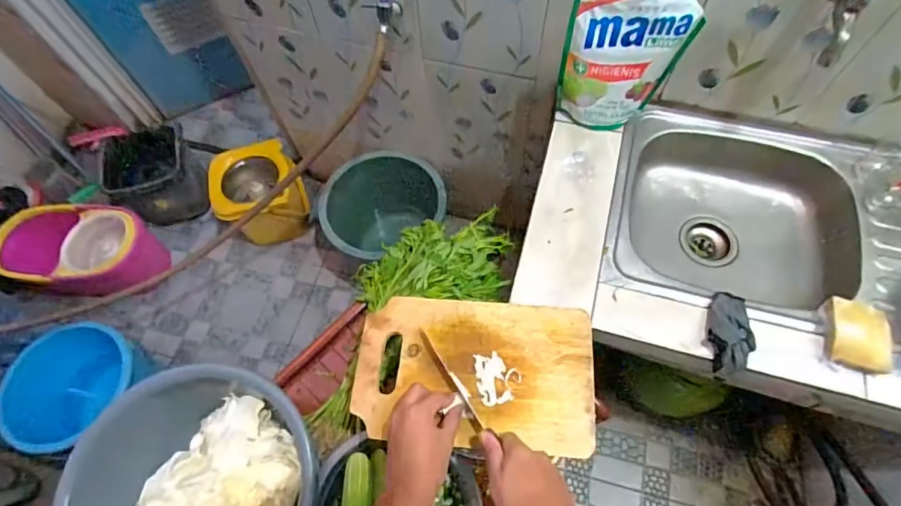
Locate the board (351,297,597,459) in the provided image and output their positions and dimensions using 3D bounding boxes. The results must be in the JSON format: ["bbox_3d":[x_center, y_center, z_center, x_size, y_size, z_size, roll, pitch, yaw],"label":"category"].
[{"bbox_3d":[0.029,0.144,0.588,0.290,0.016,0.176,4,65,4],"label":"board"}]

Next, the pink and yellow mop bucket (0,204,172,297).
[{"bbox_3d":[-1.121,0.001,1.445,0.401,0.221,0.278,15,66,9],"label":"pink and yellow mop bucket"}]

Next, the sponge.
[{"bbox_3d":[0.601,0.122,0.689,0.087,0.041,0.113,10,66,7],"label":"sponge"}]

